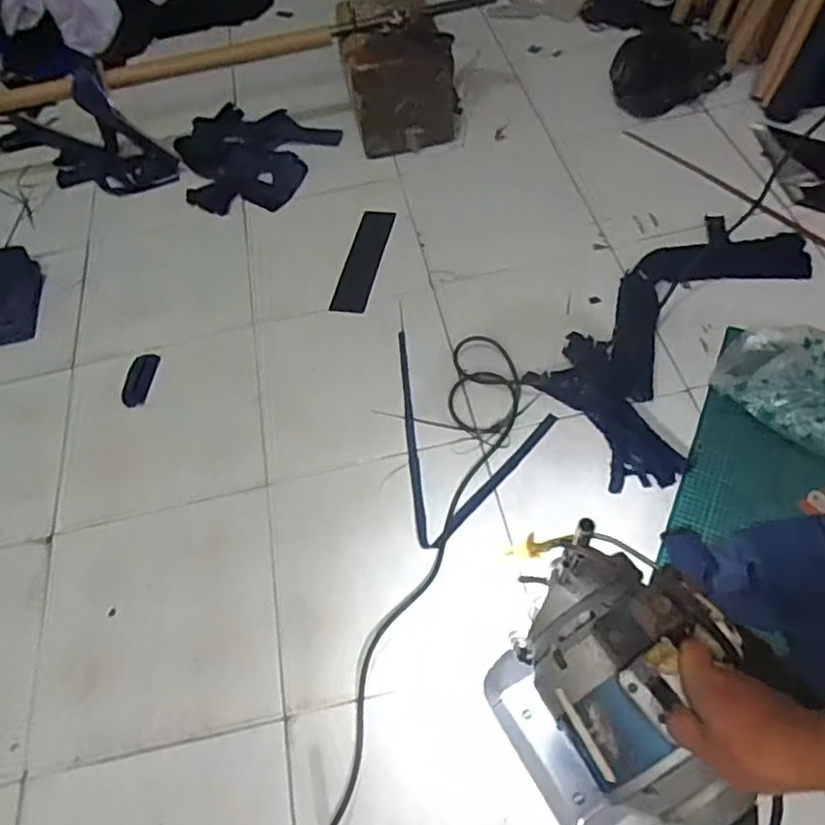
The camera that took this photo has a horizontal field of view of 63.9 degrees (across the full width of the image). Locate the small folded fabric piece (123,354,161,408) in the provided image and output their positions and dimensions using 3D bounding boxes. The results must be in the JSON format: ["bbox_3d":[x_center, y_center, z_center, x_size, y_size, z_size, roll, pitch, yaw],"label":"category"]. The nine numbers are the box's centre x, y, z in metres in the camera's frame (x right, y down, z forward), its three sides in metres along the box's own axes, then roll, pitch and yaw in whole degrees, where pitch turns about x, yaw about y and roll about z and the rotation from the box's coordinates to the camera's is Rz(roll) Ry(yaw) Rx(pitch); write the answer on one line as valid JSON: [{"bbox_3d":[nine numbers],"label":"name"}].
[{"bbox_3d":[-0.550,-0.067,1.326,0.058,0.015,0.118,2,58,6],"label":"small folded fabric piece"}]

